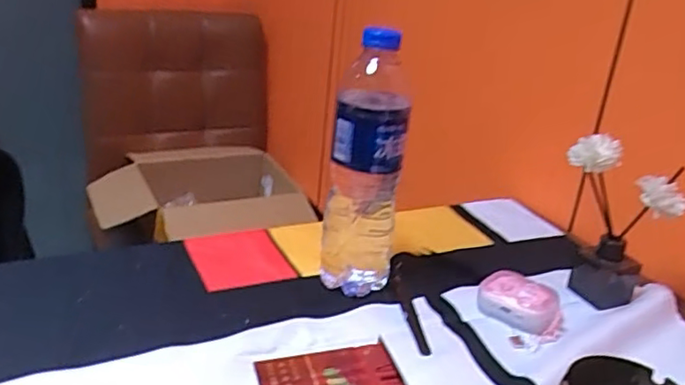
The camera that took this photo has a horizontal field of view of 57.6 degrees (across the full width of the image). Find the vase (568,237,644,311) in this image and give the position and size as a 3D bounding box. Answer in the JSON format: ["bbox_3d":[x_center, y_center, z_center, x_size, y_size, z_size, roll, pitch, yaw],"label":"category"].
[{"bbox_3d":[0.253,0.067,0.595,0.058,0.060,0.062,18,26,27],"label":"vase"}]

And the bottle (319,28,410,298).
[{"bbox_3d":[0.019,-0.019,0.537,0.061,0.229,0.052,5,23,0],"label":"bottle"}]

